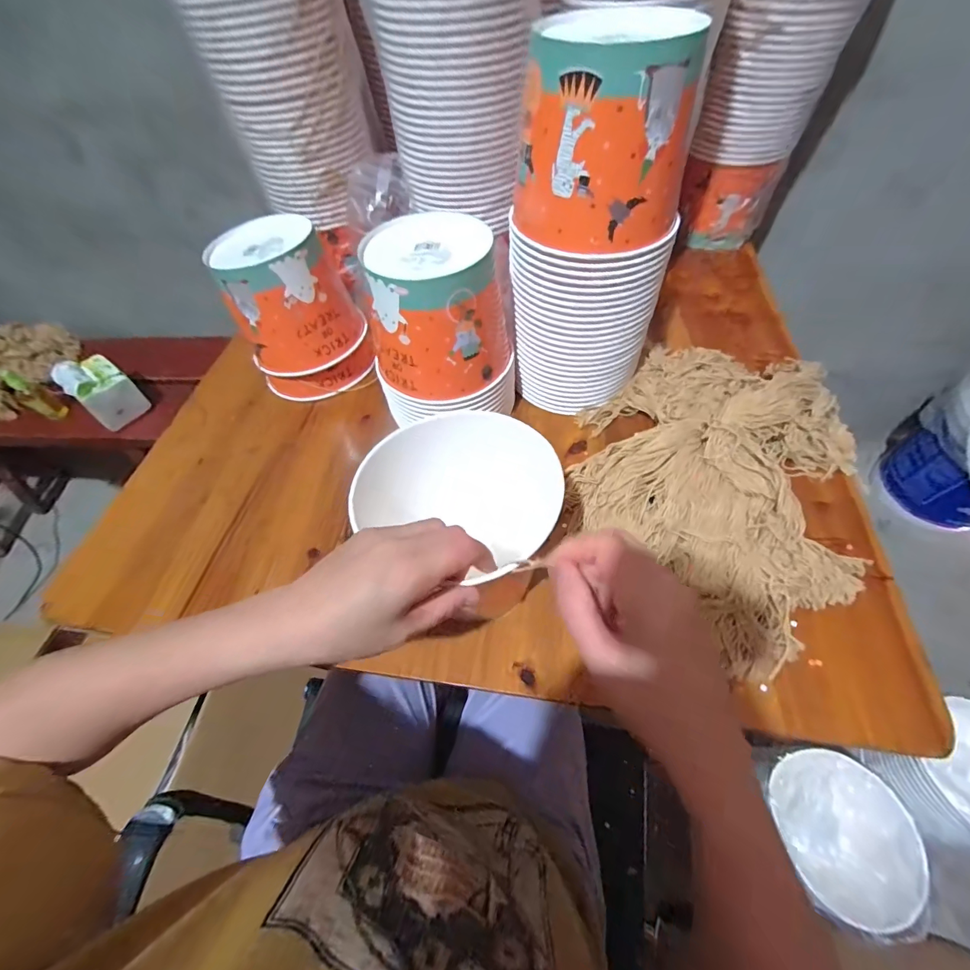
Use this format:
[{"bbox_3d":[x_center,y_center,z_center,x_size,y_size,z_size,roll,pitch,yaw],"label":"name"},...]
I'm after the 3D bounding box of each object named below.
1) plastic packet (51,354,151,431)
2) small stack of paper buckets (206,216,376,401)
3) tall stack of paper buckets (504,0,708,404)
[{"bbox_3d":[-0.796,-0.196,0.879,0.113,0.101,0.099,32,64,23],"label":"plastic packet"},{"bbox_3d":[-0.245,-0.224,0.557,0.140,0.183,0.138,-15,57,-6],"label":"small stack of paper buckets"},{"bbox_3d":[0.110,-0.240,0.444,0.155,0.329,0.130,20,60,17],"label":"tall stack of paper buckets"}]

